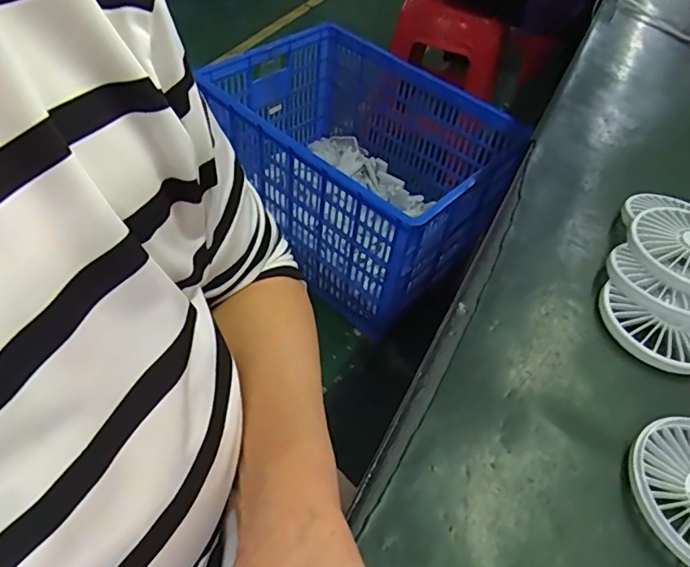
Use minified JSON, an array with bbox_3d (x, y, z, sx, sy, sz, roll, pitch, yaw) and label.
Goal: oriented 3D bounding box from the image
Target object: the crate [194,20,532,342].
[{"bbox_3d":[0.036,-0.290,1.299,0.643,0.375,0.484,38,55,23],"label":"crate"}]

